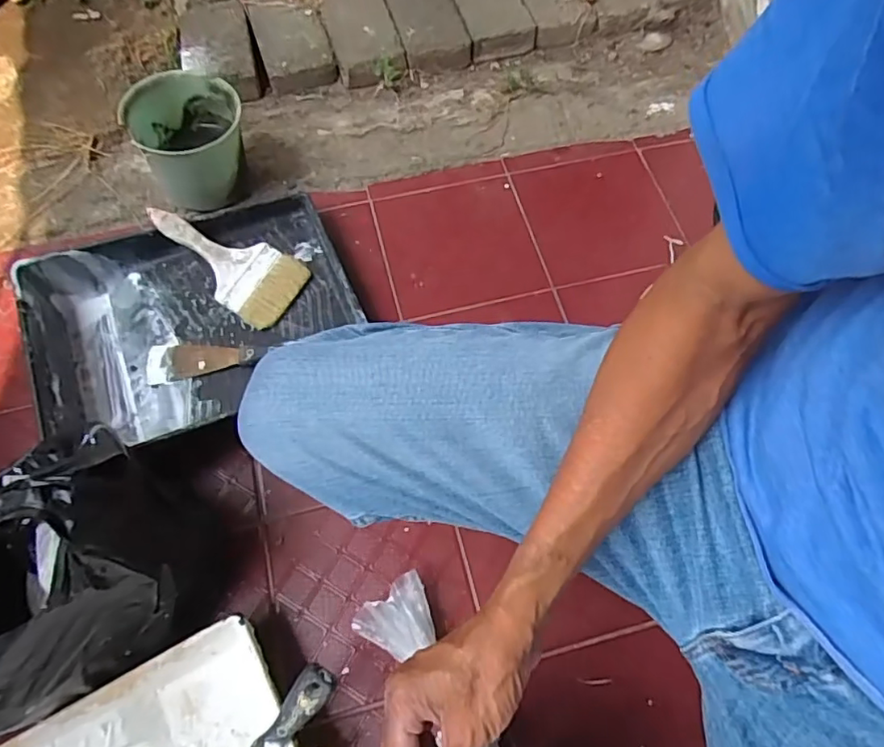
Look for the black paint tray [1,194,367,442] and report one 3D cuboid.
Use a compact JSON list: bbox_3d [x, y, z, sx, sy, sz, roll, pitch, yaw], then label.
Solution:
[{"bbox_3d":[-0.287,-0.069,0.676,0.351,0.067,0.256,-20,63,-11],"label":"black paint tray"}]

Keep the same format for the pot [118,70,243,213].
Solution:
[{"bbox_3d":[-0.321,-0.296,0.759,0.133,0.143,0.131,0,61,0],"label":"pot"}]

